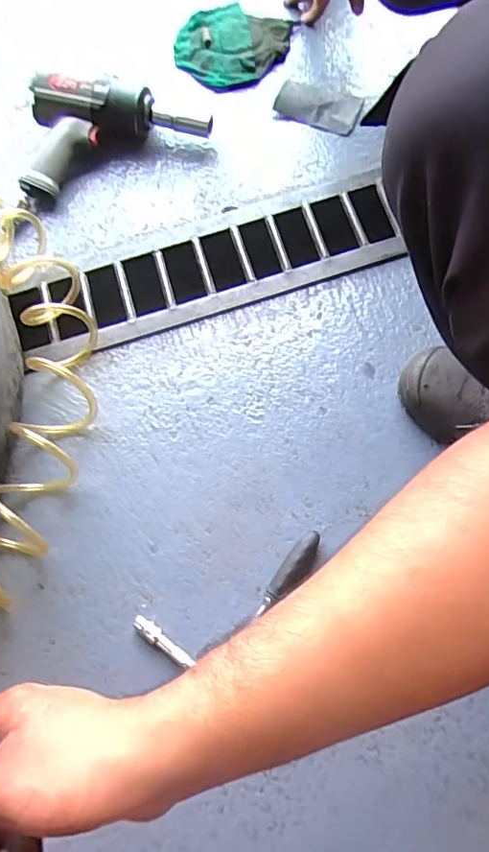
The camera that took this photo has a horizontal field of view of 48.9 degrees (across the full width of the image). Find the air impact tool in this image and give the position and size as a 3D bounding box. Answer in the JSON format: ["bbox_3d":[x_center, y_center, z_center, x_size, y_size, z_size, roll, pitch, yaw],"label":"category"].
[{"bbox_3d":[-0.192,-0.404,0.716,0.260,0.077,0.136,-24,74,-6],"label":"air impact tool"}]

